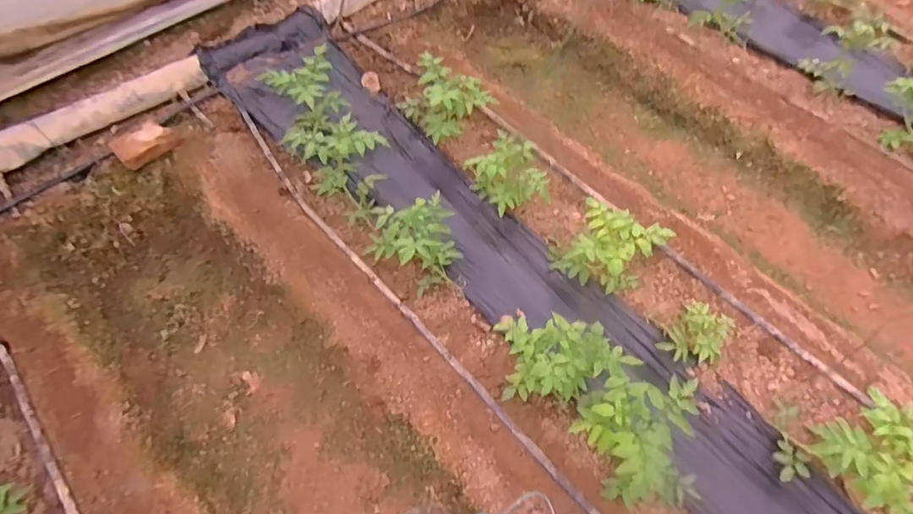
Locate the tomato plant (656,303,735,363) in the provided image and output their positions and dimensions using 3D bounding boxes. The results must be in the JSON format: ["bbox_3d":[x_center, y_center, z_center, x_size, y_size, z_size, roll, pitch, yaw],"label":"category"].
[{"bbox_3d":[0.662,0.220,1.344,0.148,0.130,0.176,35,65,19],"label":"tomato plant"}]

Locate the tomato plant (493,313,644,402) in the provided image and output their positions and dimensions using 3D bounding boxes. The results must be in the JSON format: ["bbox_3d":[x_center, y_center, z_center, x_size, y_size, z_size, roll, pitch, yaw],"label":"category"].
[{"bbox_3d":[0.252,0.268,1.258,0.273,0.278,0.201,-8,60,-6],"label":"tomato plant"}]

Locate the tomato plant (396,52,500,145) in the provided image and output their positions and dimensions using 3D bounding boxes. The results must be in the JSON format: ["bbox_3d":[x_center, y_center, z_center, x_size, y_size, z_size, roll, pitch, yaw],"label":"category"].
[{"bbox_3d":[-0.054,-0.562,1.776,0.248,0.235,0.312,-28,63,-16],"label":"tomato plant"}]

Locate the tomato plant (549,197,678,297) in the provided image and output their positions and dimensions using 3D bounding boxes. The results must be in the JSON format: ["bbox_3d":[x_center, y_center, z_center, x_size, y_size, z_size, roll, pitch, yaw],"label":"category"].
[{"bbox_3d":[0.436,-0.026,1.449,0.271,0.208,0.235,36,67,17],"label":"tomato plant"}]

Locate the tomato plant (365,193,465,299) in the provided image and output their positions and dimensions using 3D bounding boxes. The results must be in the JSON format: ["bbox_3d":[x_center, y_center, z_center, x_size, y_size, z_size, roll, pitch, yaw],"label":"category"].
[{"bbox_3d":[-0.127,-0.026,1.479,0.261,0.206,0.238,-21,64,-12],"label":"tomato plant"}]

